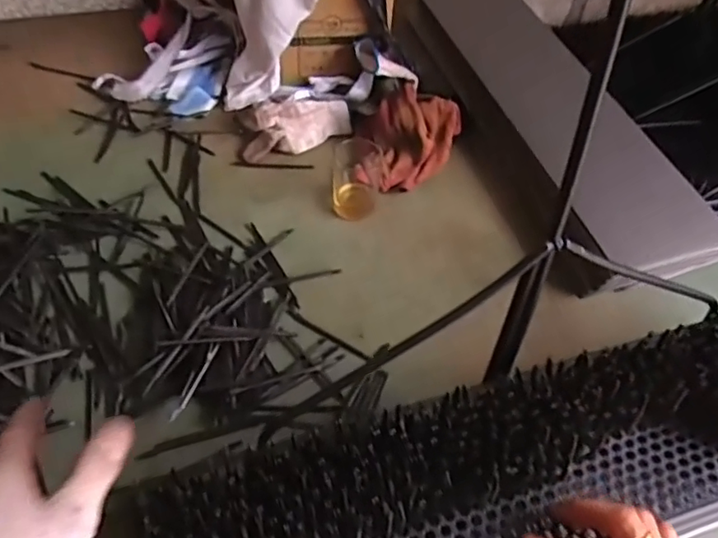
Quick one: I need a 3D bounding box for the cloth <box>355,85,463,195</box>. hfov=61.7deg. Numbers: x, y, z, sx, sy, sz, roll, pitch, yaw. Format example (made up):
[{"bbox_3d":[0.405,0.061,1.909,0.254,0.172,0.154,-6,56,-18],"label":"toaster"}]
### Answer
[{"bbox_3d":[0.066,-0.166,0.768,0.125,0.070,0.147,7,51,2],"label":"cloth"}]

